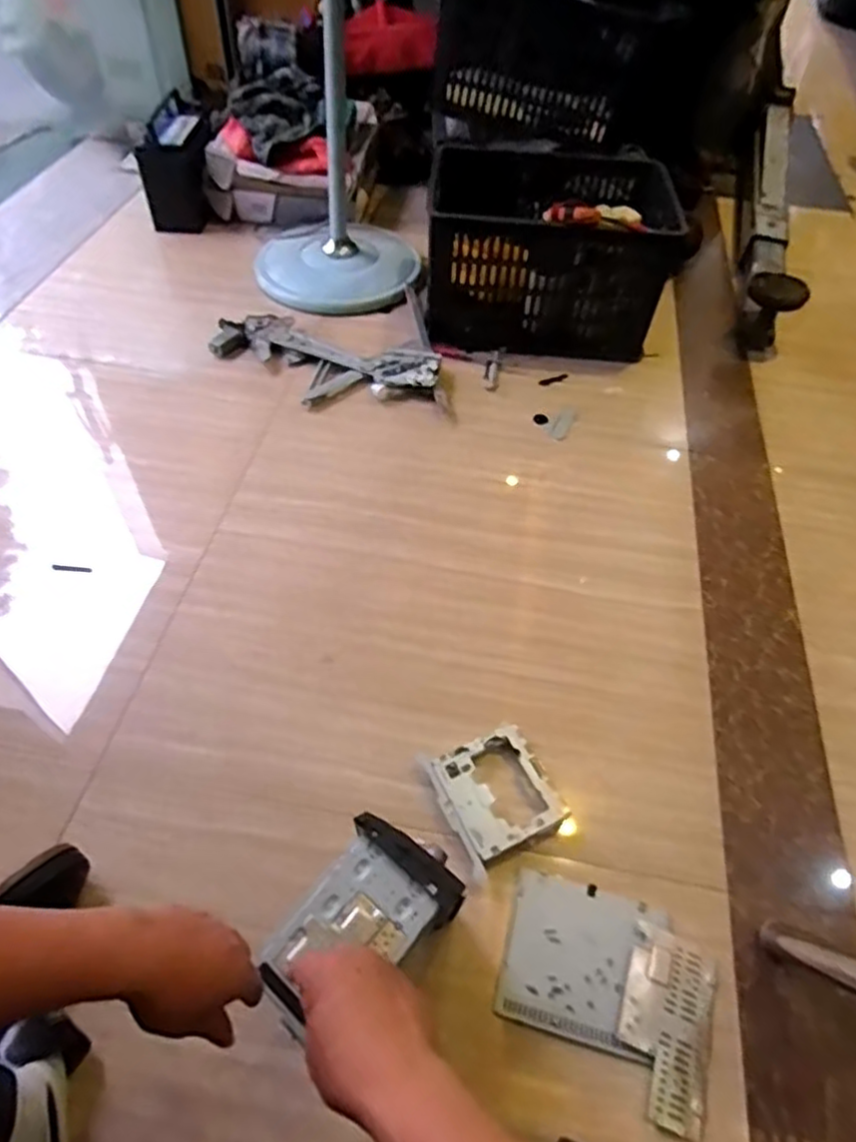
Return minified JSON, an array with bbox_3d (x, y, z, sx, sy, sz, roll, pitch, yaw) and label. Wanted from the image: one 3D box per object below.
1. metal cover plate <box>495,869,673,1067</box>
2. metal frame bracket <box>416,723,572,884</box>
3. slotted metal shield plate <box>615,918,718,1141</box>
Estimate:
[{"bbox_3d":[0.172,0.431,0.763,0.166,0.006,0.149,15,52,9],"label":"metal cover plate"},{"bbox_3d":[0.083,0.277,0.853,0.134,0.034,0.156,-20,55,-18],"label":"metal frame bracket"},{"bbox_3d":[0.253,0.479,0.727,0.091,0.004,0.176,18,52,11],"label":"slotted metal shield plate"}]

